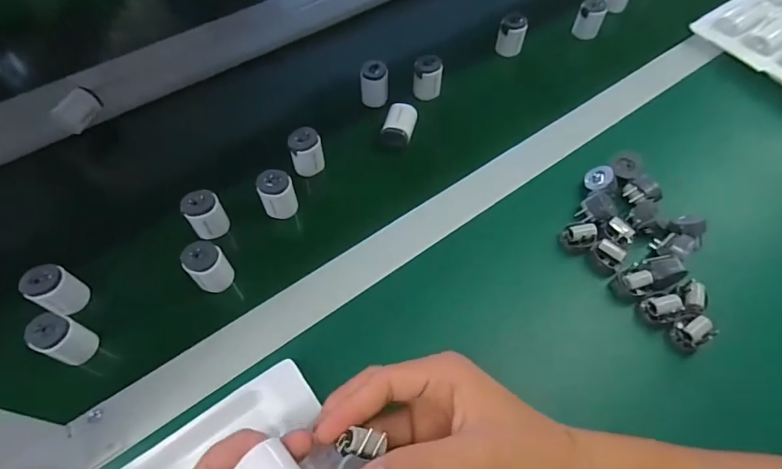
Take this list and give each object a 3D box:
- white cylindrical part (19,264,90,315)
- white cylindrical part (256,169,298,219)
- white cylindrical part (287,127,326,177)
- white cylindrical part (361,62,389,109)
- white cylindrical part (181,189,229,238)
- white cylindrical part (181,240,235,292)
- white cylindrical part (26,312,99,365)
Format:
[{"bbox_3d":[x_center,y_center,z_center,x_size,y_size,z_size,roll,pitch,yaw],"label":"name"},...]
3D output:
[{"bbox_3d":[-0.269,0.045,0.354,0.027,0.040,0.031,21,59,14],"label":"white cylindrical part"},{"bbox_3d":[-0.105,-0.037,0.408,0.030,0.043,0.024,-17,58,-10],"label":"white cylindrical part"},{"bbox_3d":[-0.083,-0.082,0.437,0.031,0.040,0.027,-13,57,-7],"label":"white cylindrical part"},{"bbox_3d":[-0.018,-0.166,0.488,0.029,0.041,0.027,0,56,1],"label":"white cylindrical part"},{"bbox_3d":[-0.165,-0.018,0.396,0.031,0.044,0.025,-30,61,-18],"label":"white cylindrical part"},{"bbox_3d":[-0.151,0.027,0.365,0.029,0.040,0.028,0,56,1],"label":"white cylindrical part"},{"bbox_3d":[-0.250,0.080,0.336,0.028,0.041,0.027,24,60,16],"label":"white cylindrical part"}]

